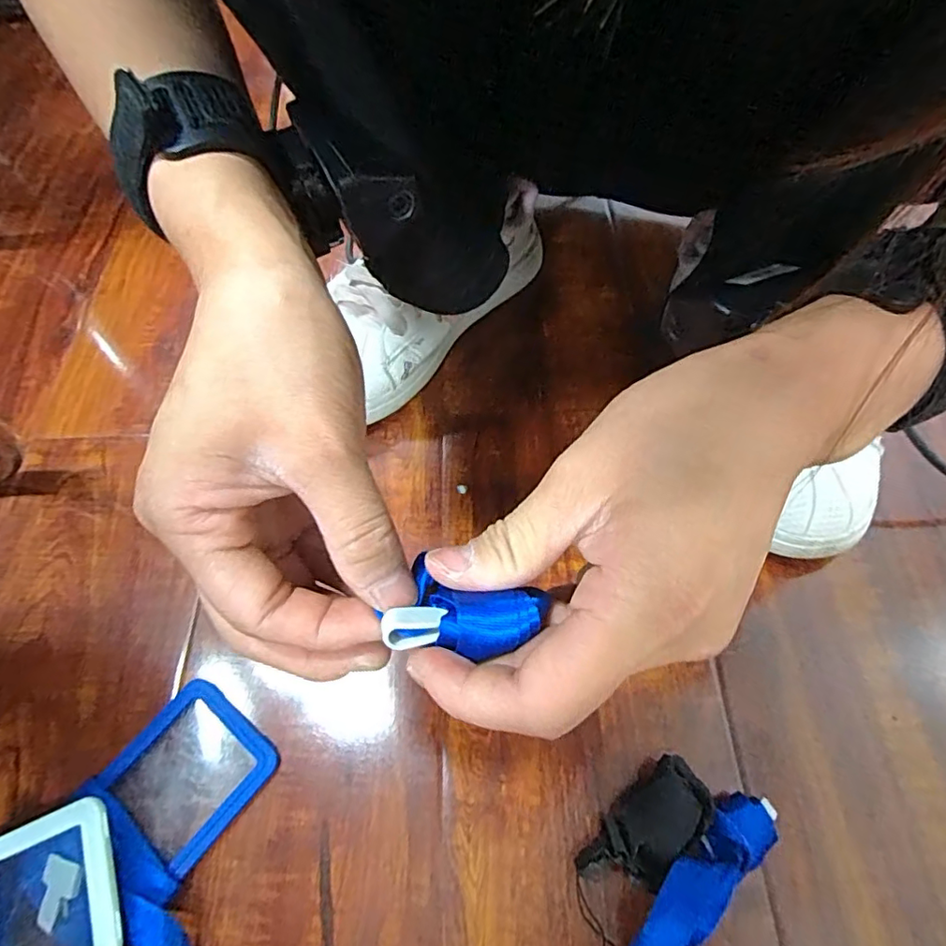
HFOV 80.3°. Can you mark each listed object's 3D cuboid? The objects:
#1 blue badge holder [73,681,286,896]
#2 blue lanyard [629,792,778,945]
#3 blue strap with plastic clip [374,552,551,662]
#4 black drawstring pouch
[{"bbox_3d":[-0.150,0.157,0.286,0.071,0.008,0.081,33,68,20],"label":"blue badge holder"},{"bbox_3d":[0.098,0.179,0.243,0.094,0.034,0.026,-40,66,-18],"label":"blue lanyard"},{"bbox_3d":[-0.003,0.040,0.157,0.042,0.019,0.026,15,63,12],"label":"blue strap with plastic clip"},{"bbox_3d":[0.080,0.163,0.256,0.065,0.027,0.032,-39,65,-17],"label":"black drawstring pouch"}]

